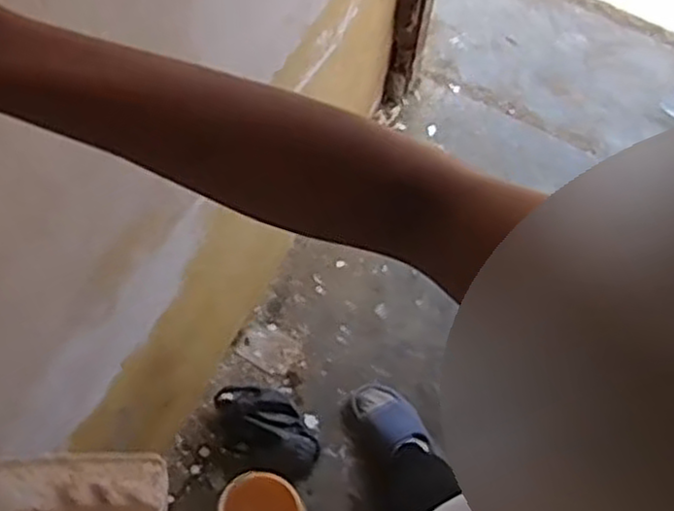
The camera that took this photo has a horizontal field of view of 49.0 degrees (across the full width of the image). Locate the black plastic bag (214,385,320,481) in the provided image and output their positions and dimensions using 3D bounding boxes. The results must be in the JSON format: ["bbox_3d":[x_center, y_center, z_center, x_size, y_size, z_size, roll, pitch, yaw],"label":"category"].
[{"bbox_3d":[-0.156,0.374,1.596,0.254,0.077,0.153,27,70,9],"label":"black plastic bag"}]

